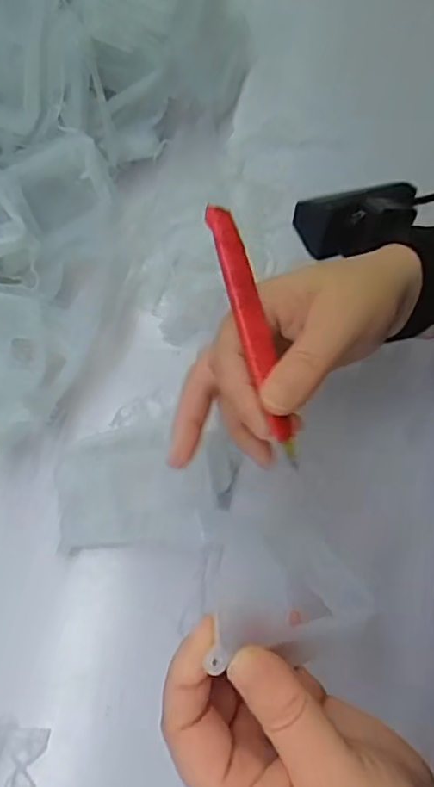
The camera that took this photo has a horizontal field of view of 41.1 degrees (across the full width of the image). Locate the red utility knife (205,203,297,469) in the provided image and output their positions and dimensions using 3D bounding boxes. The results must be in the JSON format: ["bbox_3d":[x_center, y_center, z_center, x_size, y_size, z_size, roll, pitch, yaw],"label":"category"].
[{"bbox_3d":[0.016,-0.028,0.251,0.012,0.007,0.115,-16,86,-7],"label":"red utility knife"}]

